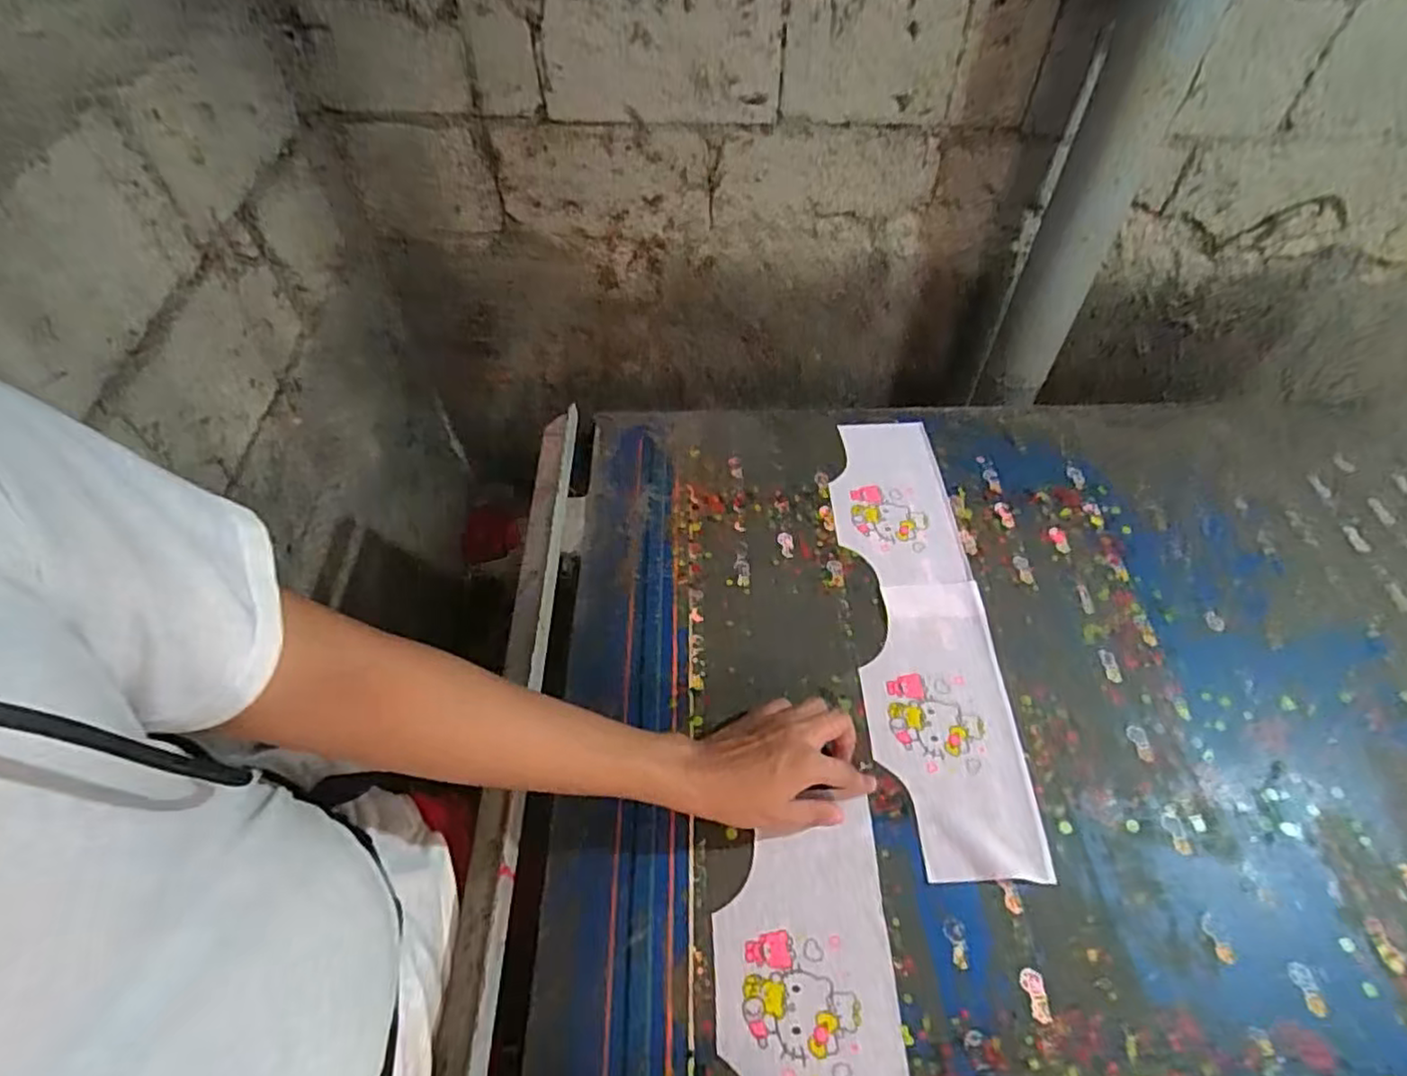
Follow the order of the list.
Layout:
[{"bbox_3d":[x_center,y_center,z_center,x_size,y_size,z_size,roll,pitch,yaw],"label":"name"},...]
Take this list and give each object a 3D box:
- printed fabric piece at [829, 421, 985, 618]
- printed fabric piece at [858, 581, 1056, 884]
[{"bbox_3d":[0.215,-0.033,0.767,0.129,0.007,0.276,-2,54,-2],"label":"printed fabric piece"},{"bbox_3d":[0.220,0.163,0.625,0.132,0.004,0.275,1,54,0],"label":"printed fabric piece"}]

